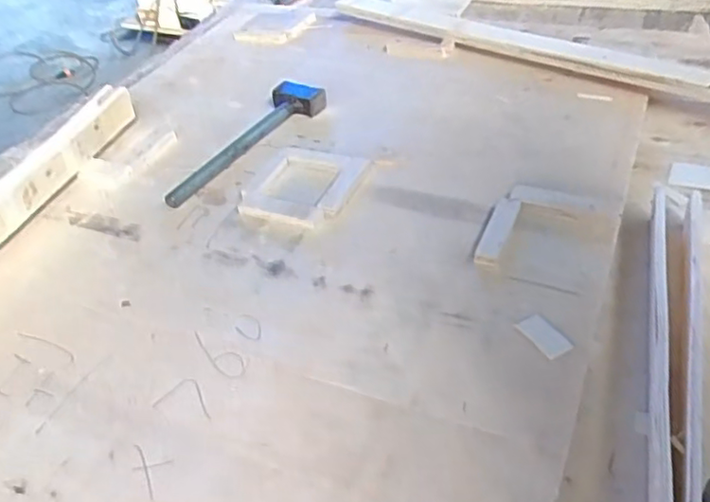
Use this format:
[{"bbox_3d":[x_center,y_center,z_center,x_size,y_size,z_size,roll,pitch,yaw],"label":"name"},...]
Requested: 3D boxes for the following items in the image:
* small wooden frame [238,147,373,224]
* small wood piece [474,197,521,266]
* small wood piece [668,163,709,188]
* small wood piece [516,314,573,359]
[{"bbox_3d":[-0.067,-0.087,0.828,0.143,0.012,0.153,12,45,17],"label":"small wooden frame"},{"bbox_3d":[0.164,-0.023,0.729,0.029,0.019,0.110,15,46,20],"label":"small wood piece"},{"bbox_3d":[0.476,-0.100,0.851,0.089,0.004,0.054,11,45,17],"label":"small wood piece"},{"bbox_3d":[0.187,0.082,0.617,0.031,0.004,0.053,-22,45,-18],"label":"small wood piece"}]

